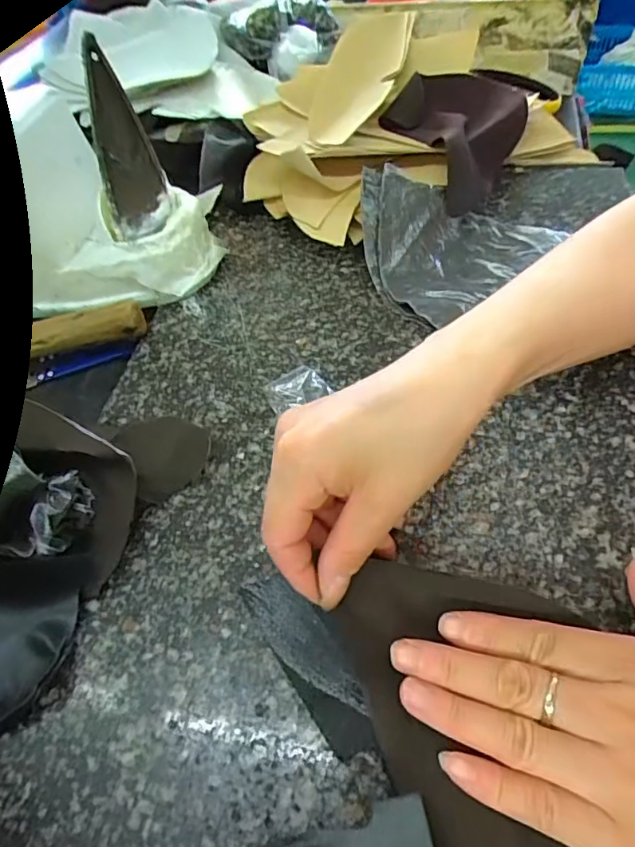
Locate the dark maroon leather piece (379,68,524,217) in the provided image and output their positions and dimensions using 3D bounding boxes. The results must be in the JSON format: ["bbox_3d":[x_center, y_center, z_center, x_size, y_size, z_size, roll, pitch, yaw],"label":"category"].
[{"bbox_3d":[0.107,-0.228,0.414,0.105,0.061,0.105,13,57,13],"label":"dark maroon leather piece"}]

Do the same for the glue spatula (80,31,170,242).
[{"bbox_3d":[-0.130,-0.190,0.355,0.046,0.116,0.006,-16,37,-31],"label":"glue spatula"}]

